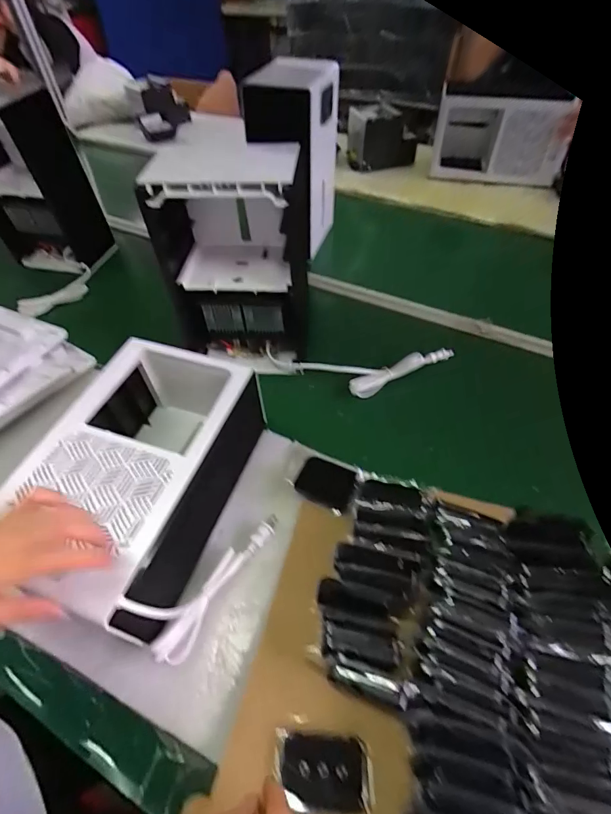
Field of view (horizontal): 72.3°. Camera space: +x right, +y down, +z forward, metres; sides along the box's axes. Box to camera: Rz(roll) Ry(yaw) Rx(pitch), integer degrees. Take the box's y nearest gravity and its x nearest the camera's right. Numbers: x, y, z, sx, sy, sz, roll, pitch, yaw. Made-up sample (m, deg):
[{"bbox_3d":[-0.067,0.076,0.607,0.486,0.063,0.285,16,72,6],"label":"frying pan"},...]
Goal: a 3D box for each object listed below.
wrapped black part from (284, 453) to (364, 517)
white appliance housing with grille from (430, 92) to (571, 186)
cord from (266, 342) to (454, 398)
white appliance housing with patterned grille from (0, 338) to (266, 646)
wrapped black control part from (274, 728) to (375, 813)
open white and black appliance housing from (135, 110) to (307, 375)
[{"bbox_3d":[0.026,0.104,0.593,0.104,0.051,0.075,18,54,16],"label":"wrapped black part"},{"bbox_3d":[0.550,-0.759,1.194,0.341,0.210,0.093,17,54,15],"label":"white appliance housing with grille"},{"bbox_3d":[0.095,-0.070,0.761,0.344,0.027,0.104,2,52,4],"label":"cord"},{"bbox_3d":[-0.216,0.093,0.565,0.215,0.157,0.347,10,53,11],"label":"white appliance housing with patterned grille"},{"bbox_3d":[0.016,0.357,0.408,0.095,0.010,0.059,2,52,4],"label":"wrapped black control part"},{"bbox_3d":[-0.108,-0.228,0.708,0.214,0.342,0.150,4,52,6],"label":"open white and black appliance housing"}]

